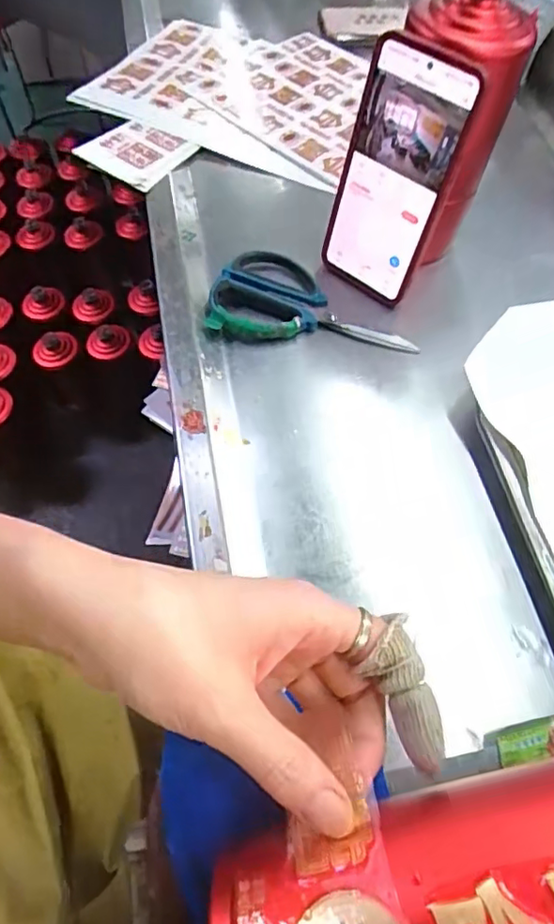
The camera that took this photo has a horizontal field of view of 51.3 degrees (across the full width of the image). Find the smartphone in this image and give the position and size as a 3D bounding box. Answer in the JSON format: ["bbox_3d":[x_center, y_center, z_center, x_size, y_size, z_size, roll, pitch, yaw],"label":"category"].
[{"bbox_3d":[0.080,-0.199,0.418,0.079,0.163,0.011,39,52,18],"label":"smartphone"}]

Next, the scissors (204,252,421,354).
[{"bbox_3d":[0.029,-0.128,0.459,0.159,0.013,0.083,9,60,3],"label":"scissors"}]

